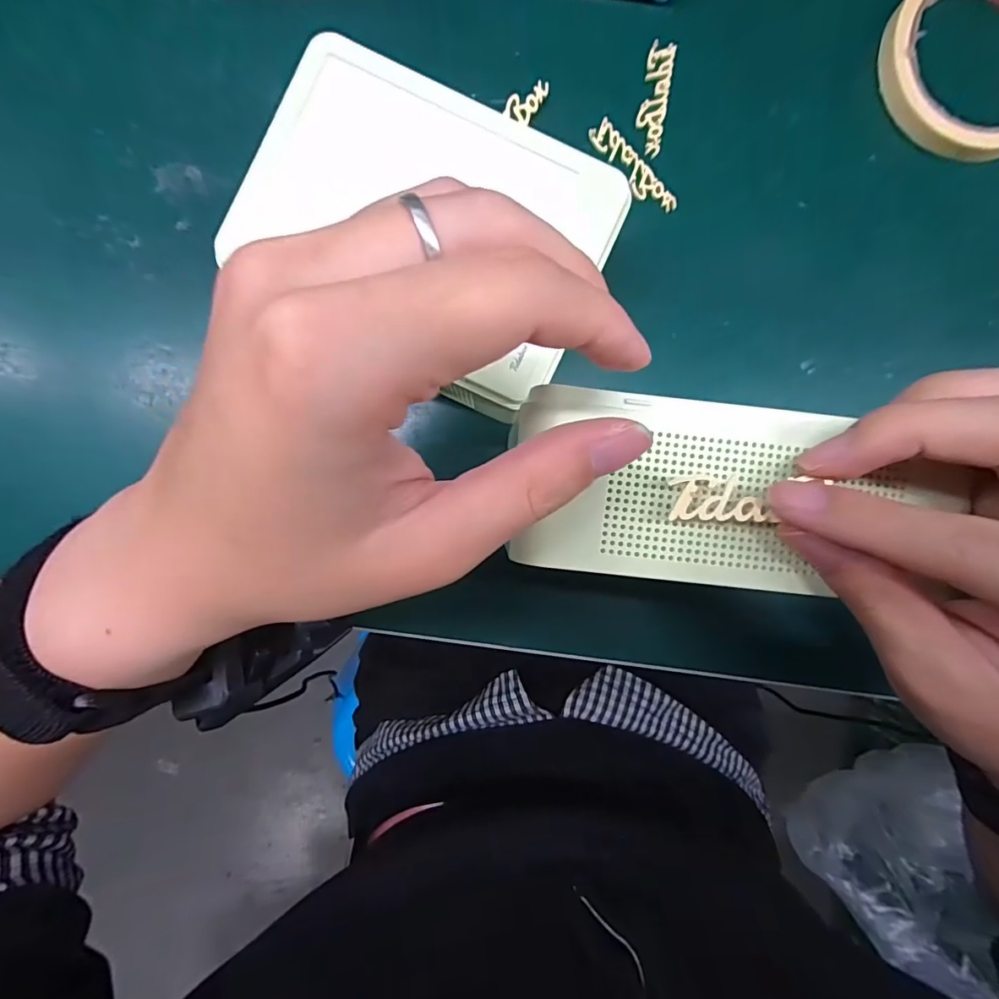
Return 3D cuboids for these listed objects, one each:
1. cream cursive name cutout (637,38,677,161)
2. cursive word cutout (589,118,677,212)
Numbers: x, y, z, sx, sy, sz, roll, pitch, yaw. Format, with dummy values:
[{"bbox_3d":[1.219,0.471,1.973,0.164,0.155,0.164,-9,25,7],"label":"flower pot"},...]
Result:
[{"bbox_3d":[0.078,-0.200,0.249,0.013,0.004,0.054,10,90,3],"label":"cream cursive name cutout"},{"bbox_3d":[0.067,-0.165,0.248,0.014,0.004,0.055,-43,90,-3],"label":"cursive word cutout"}]

